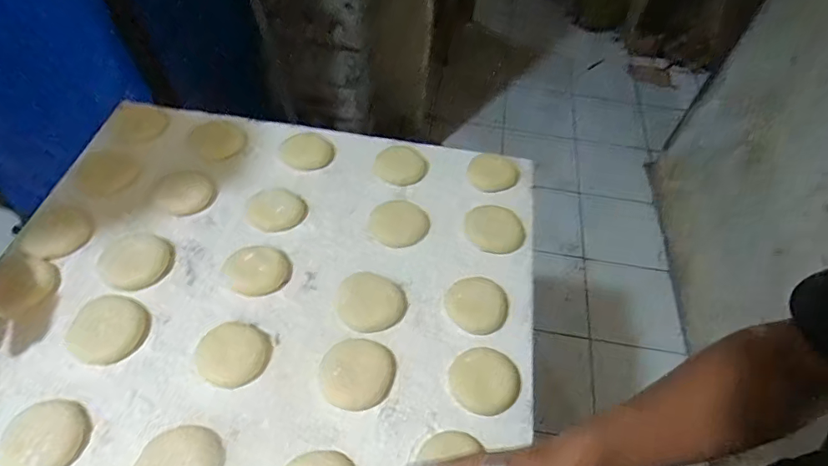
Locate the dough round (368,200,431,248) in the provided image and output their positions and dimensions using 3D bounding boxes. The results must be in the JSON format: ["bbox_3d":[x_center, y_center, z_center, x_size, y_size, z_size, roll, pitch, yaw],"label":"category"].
[{"bbox_3d":[-0.018,-0.012,0.573,0.068,0.010,0.059,18,54,8],"label":"dough round"}]

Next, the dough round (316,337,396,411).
[{"bbox_3d":[-0.053,0.131,0.459,0.066,0.015,0.064,2,54,-3],"label":"dough round"}]

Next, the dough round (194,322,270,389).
[{"bbox_3d":[-0.172,0.116,0.467,0.059,0.024,0.059,2,54,-3],"label":"dough round"}]

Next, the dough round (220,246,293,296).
[{"bbox_3d":[-0.168,0.036,0.522,0.064,0.015,0.062,2,54,-3],"label":"dough round"}]

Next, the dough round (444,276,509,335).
[{"bbox_3d":[0.067,0.073,0.510,0.063,0.014,0.063,2,54,-3],"label":"dough round"}]

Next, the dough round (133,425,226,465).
[{"bbox_3d":[-0.196,0.196,0.411,0.062,0.019,0.064,2,54,-3],"label":"dough round"}]

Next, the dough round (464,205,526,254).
[{"bbox_3d":[0.095,-0.006,0.572,0.069,0.023,0.059,15,54,6],"label":"dough round"}]

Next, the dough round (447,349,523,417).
[{"bbox_3d":[0.069,0.141,0.466,0.065,0.018,0.061,2,54,-3],"label":"dough round"}]

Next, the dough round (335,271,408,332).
[{"bbox_3d":[-0.044,0.069,0.507,0.071,0.017,0.064,-10,55,-12],"label":"dough round"}]

